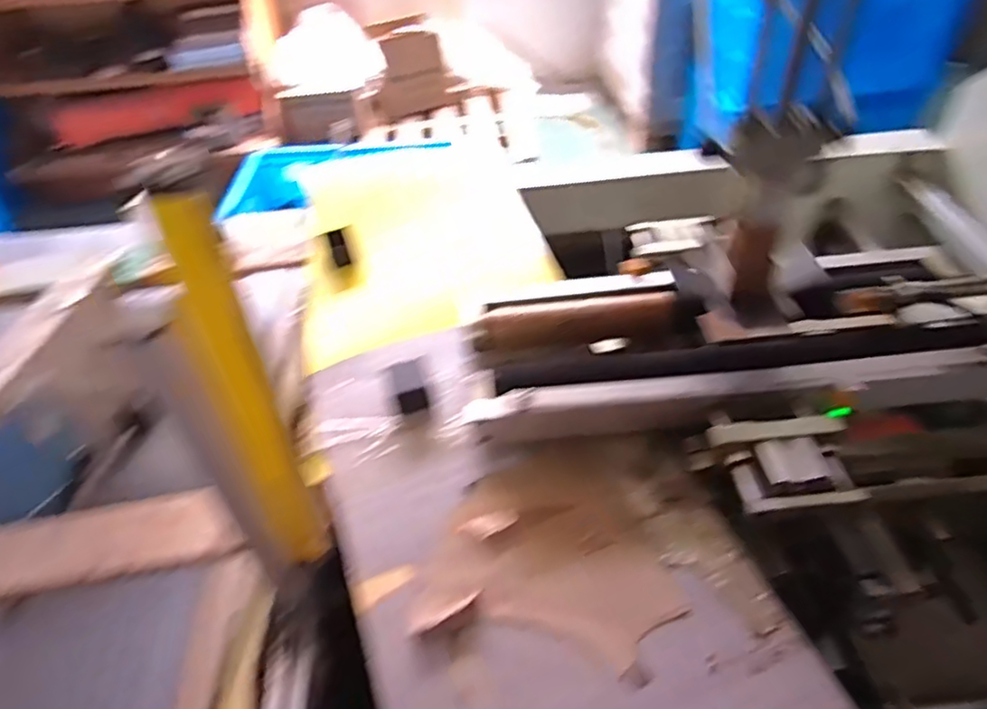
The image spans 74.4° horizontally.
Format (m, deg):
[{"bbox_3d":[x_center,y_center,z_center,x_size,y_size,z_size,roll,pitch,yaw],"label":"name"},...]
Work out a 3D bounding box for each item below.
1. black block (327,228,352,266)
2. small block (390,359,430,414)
[{"bbox_3d":[-0.219,-0.151,0.923,0.022,0.052,0.009,-17,1,-12],"label":"black block"},{"bbox_3d":[-0.091,0.035,0.706,0.032,0.035,0.041,-16,45,-11],"label":"small block"}]

